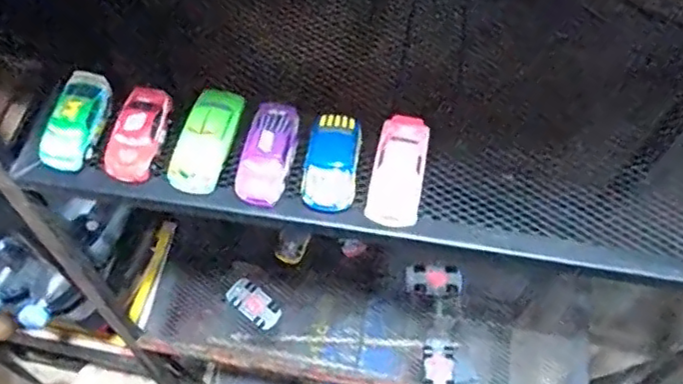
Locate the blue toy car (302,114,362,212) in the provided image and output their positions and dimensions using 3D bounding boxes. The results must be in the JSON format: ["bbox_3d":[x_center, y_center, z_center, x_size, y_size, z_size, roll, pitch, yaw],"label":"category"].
[{"bbox_3d":[-0.005,-0.024,0.466,0.035,0.017,0.075,9,63,5],"label":"blue toy car"}]

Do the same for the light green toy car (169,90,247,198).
[{"bbox_3d":[-0.097,-0.042,0.477,0.035,0.025,0.089,11,64,7],"label":"light green toy car"}]

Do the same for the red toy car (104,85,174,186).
[{"bbox_3d":[-0.150,-0.044,0.480,0.035,0.018,0.074,13,64,7],"label":"red toy car"}]

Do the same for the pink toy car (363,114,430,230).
[{"bbox_3d":[0.042,-0.017,0.462,0.035,0.017,0.083,11,64,6],"label":"pink toy car"}]

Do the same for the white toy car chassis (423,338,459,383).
[{"bbox_3d":[0.118,0.214,0.778,0.039,0.015,0.070,7,63,5],"label":"white toy car chassis"}]

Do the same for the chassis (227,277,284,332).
[{"bbox_3d":[-0.113,0.143,0.828,0.076,0.019,0.038,36,69,17],"label":"chassis"}]

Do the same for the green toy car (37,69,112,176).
[{"bbox_3d":[-0.199,-0.055,0.483,0.034,0.024,0.078,12,64,7],"label":"green toy car"}]

